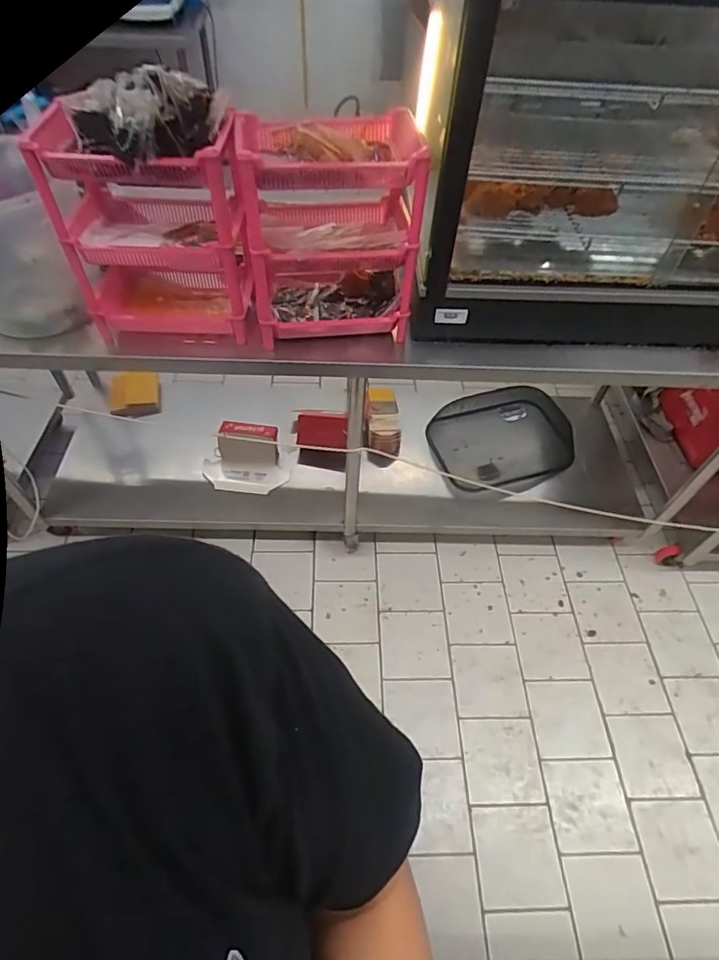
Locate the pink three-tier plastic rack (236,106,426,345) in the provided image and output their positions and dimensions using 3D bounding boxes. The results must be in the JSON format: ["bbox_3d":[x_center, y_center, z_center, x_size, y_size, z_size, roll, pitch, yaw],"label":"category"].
[{"bbox_3d":[-0.056,-0.471,0.978,0.320,0.327,0.219,-5,54,-6],"label":"pink three-tier plastic rack"}]

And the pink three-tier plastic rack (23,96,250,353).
[{"bbox_3d":[-0.385,-0.478,0.992,0.334,0.359,0.235,1,53,-1],"label":"pink three-tier plastic rack"}]

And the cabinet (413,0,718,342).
[{"bbox_3d":[0.564,-0.581,0.882,0.922,0.590,0.378,-3,53,-4],"label":"cabinet"}]

